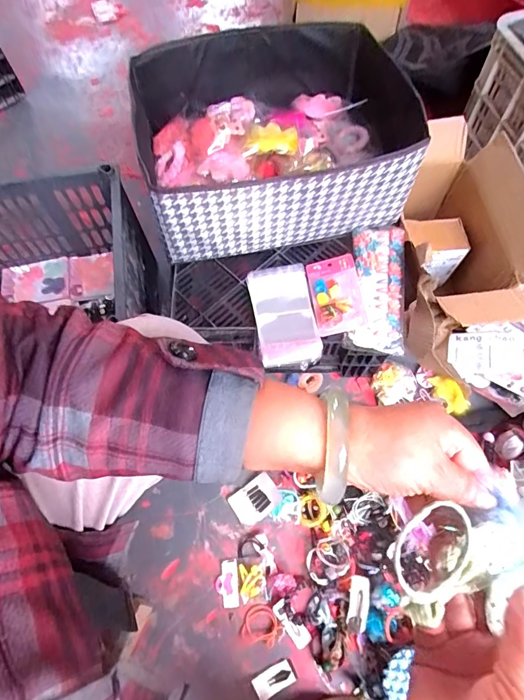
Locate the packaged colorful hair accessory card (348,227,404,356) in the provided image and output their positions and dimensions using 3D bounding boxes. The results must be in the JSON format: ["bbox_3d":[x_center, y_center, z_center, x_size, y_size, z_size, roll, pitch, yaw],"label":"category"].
[{"bbox_3d":[0.191,-0.104,0.672,0.086,0.032,0.228,5,67,4],"label":"packaged colorful hair accessory card"}]

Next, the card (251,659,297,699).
[{"bbox_3d":[0.019,0.504,0.623,0.063,0.004,0.033,-28,77,-8],"label":"card"}]

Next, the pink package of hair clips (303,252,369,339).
[{"bbox_3d":[0.120,-0.092,0.665,0.081,0.017,0.134,-9,66,-2],"label":"pink package of hair clips"}]

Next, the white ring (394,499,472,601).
[{"bbox_3d":[0.099,0.116,0.239,0.056,0.006,0.045,-44,101,-7],"label":"white ring"}]

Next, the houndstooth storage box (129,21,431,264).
[{"bbox_3d":[0.028,-0.353,0.687,0.454,0.166,0.343,-11,66,-3],"label":"houndstooth storage box"}]

